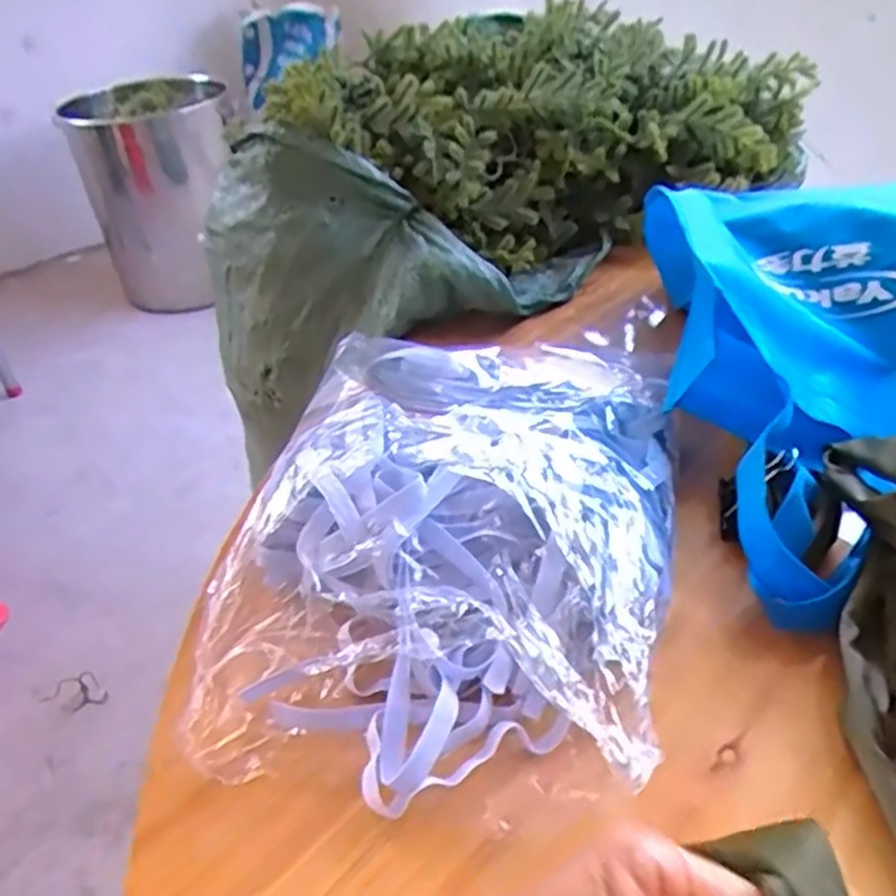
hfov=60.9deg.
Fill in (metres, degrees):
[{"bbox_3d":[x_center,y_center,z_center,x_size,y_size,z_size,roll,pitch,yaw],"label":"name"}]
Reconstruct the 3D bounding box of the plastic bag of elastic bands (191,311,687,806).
[{"bbox_3d":[0.000,0.030,0.469,0.263,0.087,0.351,6,39,14],"label":"plastic bag of elastic bands"}]

